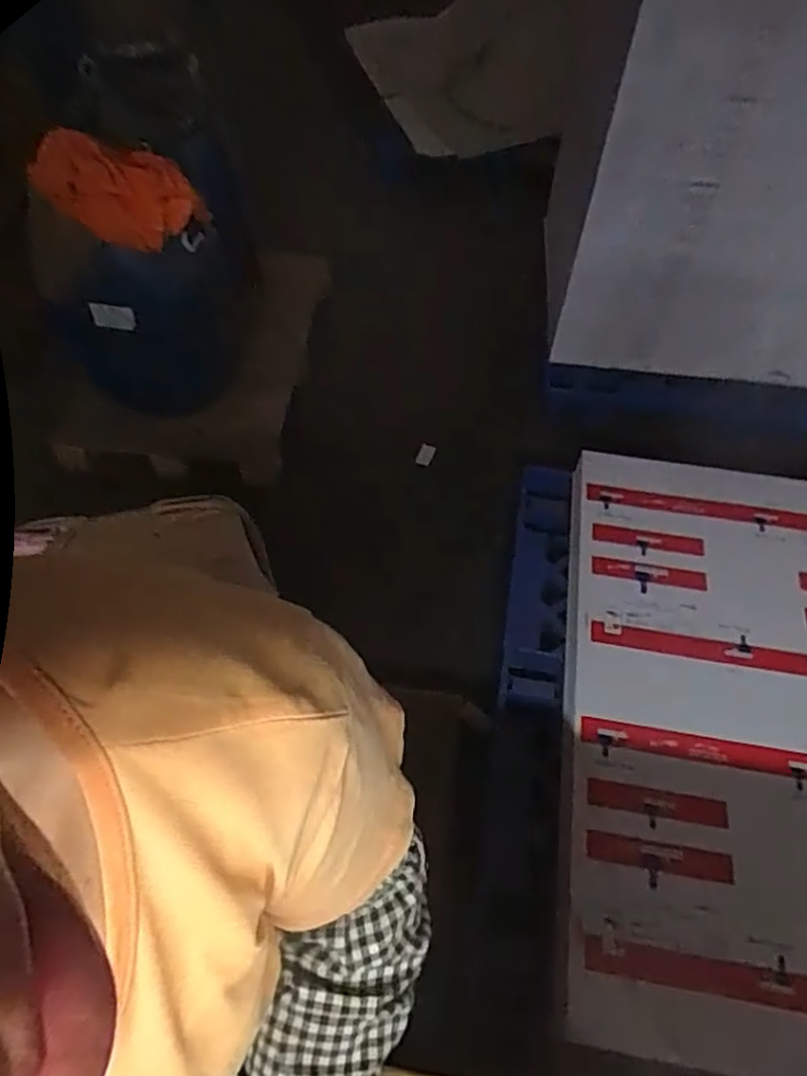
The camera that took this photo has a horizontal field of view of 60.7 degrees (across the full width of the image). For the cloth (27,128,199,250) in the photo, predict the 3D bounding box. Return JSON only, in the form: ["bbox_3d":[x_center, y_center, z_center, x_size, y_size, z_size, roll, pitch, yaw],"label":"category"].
[{"bbox_3d":[-0.526,-0.632,1.268,0.285,0.169,0.074,2,28,-39],"label":"cloth"}]

